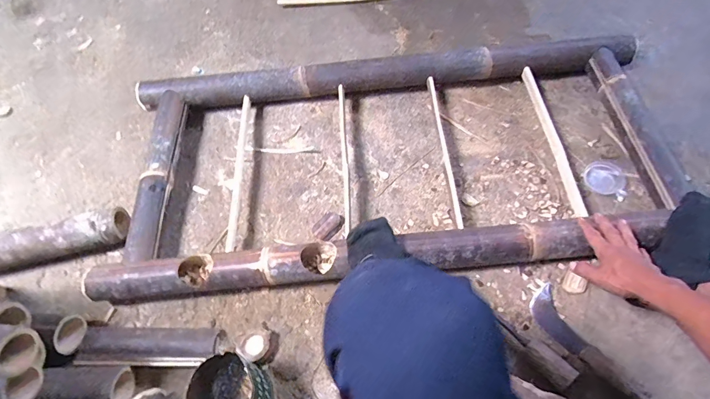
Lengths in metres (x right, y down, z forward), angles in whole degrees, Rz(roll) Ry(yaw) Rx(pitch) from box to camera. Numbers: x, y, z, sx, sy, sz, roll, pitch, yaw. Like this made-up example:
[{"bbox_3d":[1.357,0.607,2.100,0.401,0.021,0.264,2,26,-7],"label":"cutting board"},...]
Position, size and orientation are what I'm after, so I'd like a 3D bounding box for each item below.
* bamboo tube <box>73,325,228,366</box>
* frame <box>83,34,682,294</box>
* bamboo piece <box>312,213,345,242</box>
[{"bbox_3d":[-0.374,0.266,0.694,0.248,0.041,0.070,1,64,4],"label":"bamboo tube"},{"bbox_3d":[0.053,-0.137,0.822,1.138,0.095,0.578,-11,63,1],"label":"frame"},{"bbox_3d":[-0.057,0.057,0.805,0.050,0.024,0.069,39,72,20],"label":"bamboo piece"}]

